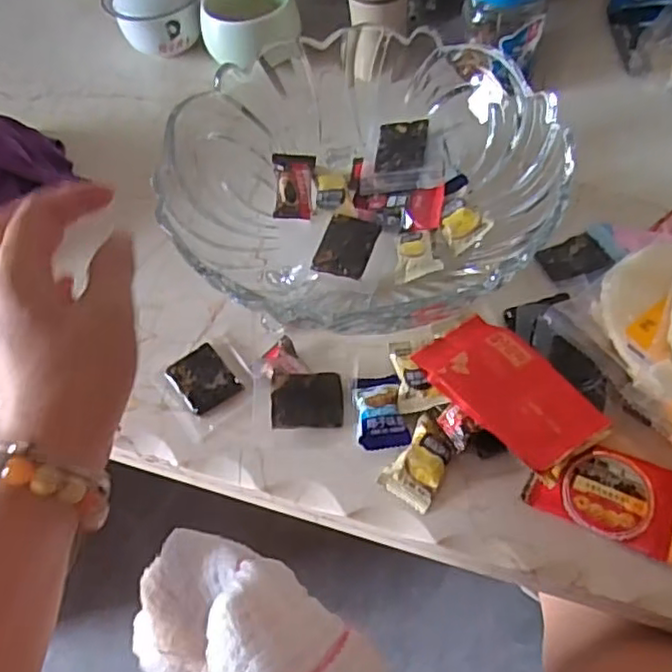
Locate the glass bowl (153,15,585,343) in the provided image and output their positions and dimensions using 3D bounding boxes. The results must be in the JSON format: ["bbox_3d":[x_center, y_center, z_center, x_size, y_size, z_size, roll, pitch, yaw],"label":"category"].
[{"bbox_3d":[0.009,-0.097,0.425,0.222,0.098,0.204,-2,57,3],"label":"glass bowl"}]

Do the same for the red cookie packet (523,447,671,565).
[{"bbox_3d":[0.146,0.082,0.348,0.078,0.010,0.050,20,61,17],"label":"red cookie packet"}]

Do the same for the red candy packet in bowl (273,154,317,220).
[{"bbox_3d":[-0.028,-0.100,0.438,0.028,0.008,0.044,5,74,-17],"label":"red candy packet in bowl"}]

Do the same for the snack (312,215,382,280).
[{"bbox_3d":[0.006,-0.056,0.410,0.031,0.010,0.042,15,60,14],"label":"snack"}]

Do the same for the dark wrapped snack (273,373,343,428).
[{"bbox_3d":[-0.017,0.038,0.386,0.040,0.014,0.033,-5,57,2],"label":"dark wrapped snack"}]

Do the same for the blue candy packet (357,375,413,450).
[{"bbox_3d":[0.026,0.042,0.380,0.027,0.007,0.047,-8,57,0],"label":"blue candy packet"}]

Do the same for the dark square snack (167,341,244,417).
[{"bbox_3d":[-0.083,0.027,0.409,0.033,0.008,0.042,-35,61,-17],"label":"dark square snack"}]

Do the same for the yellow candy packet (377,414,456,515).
[{"bbox_3d":[0.047,0.070,0.362,0.028,0.015,0.045,27,63,20],"label":"yellow candy packet"}]

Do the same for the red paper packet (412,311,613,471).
[{"bbox_3d":[0.093,0.028,0.363,0.051,0.012,0.101,-34,55,-13],"label":"red paper packet"}]

